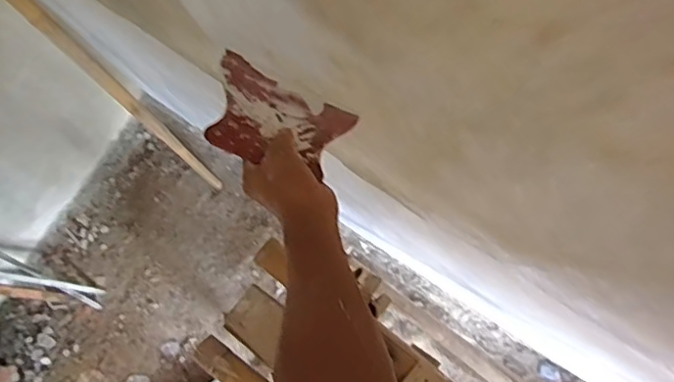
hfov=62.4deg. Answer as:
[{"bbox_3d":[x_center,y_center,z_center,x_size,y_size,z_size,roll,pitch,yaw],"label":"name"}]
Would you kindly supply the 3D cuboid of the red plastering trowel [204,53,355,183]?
[{"bbox_3d":[-0.067,-0.077,0.614,0.160,0.009,0.120,25,55,-8],"label":"red plastering trowel"}]

